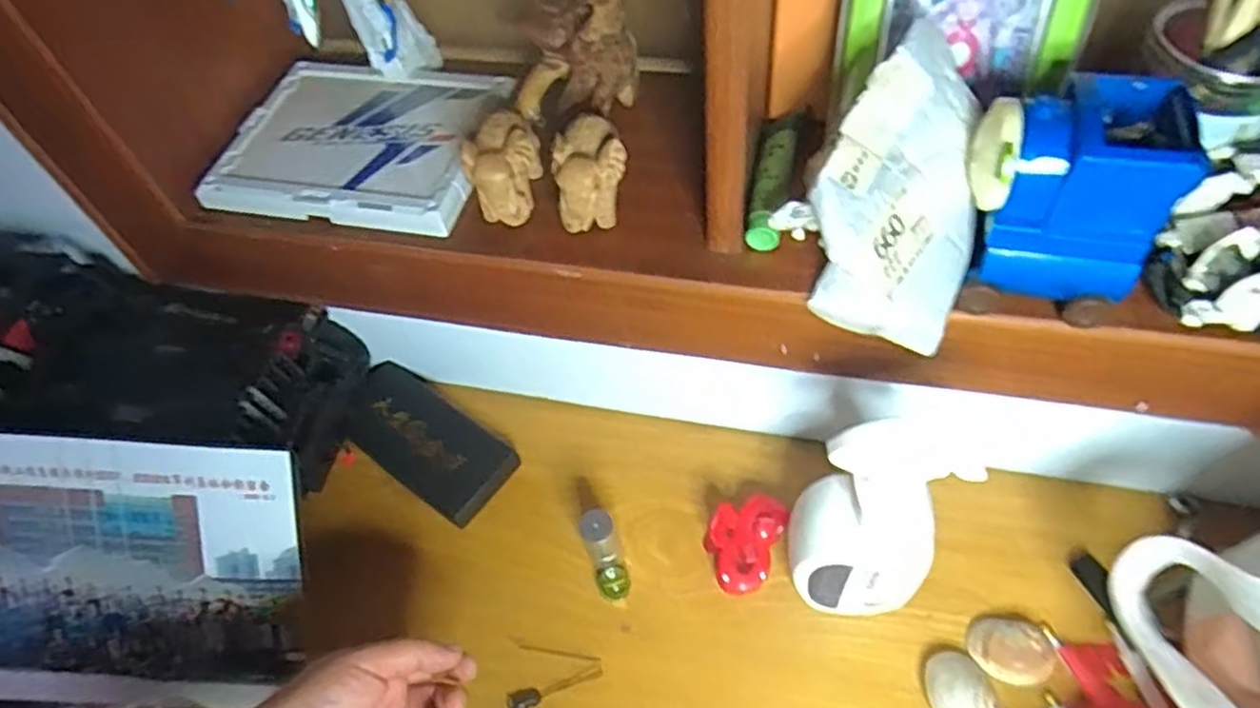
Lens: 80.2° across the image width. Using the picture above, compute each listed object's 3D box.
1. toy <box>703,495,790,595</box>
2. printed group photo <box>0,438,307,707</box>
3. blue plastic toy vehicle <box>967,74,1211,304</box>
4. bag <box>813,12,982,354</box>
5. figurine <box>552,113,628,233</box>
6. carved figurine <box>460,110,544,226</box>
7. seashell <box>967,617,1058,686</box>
[{"bbox_3d":[0.083,0.141,0.557,0.053,0.041,0.071,20,59,18],"label":"toy"},{"bbox_3d":[-0.377,0.152,0.517,0.300,0.196,0.006,3,15,2],"label":"printed group photo"},{"bbox_3d":[0.224,-0.087,0.389,0.093,0.090,0.070,12,57,13],"label":"blue plastic toy vehicle"},{"bbox_3d":[0.148,-0.081,0.403,0.084,0.119,0.108,22,60,19],"label":"bag"},{"bbox_3d":[-0.025,-0.115,0.485,0.047,0.057,0.063,-5,55,2],"label":"figurine"},{"bbox_3d":[-0.086,-0.123,0.497,0.044,0.056,0.064,1,55,5],"label":"carved figurine"},{"bbox_3d":[0.258,0.198,0.504,0.050,0.020,0.043,-3,55,3],"label":"seashell"}]

